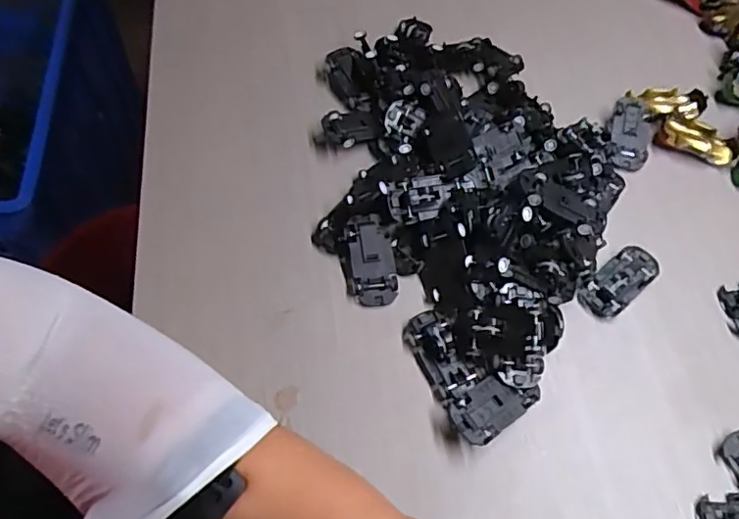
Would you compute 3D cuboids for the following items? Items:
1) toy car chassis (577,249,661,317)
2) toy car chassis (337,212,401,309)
[{"bbox_3d":[0.179,0.013,0.410,0.068,0.012,0.029,-36,69,-21],"label":"toy car chassis"},{"bbox_3d":[0.000,0.000,0.399,0.034,0.016,0.061,-9,62,-9],"label":"toy car chassis"}]

